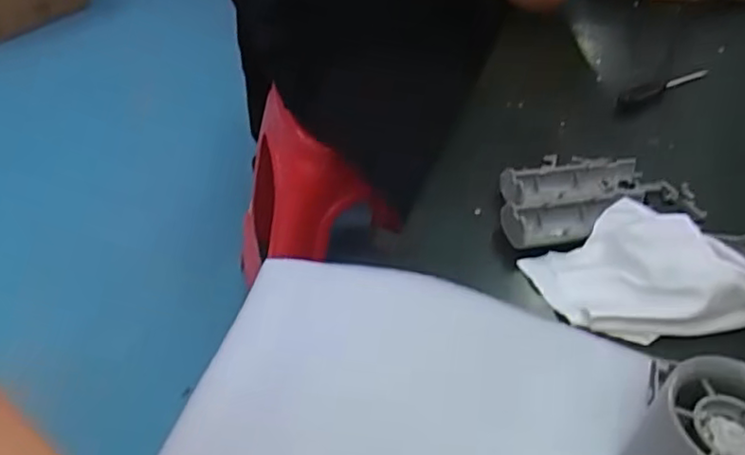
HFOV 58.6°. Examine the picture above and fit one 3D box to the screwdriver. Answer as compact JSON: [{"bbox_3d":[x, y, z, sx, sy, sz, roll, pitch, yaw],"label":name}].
[{"bbox_3d":[0.260,-0.125,0.587,0.128,0.019,0.013,-24,50,-30],"label":"screwdriver"}]

